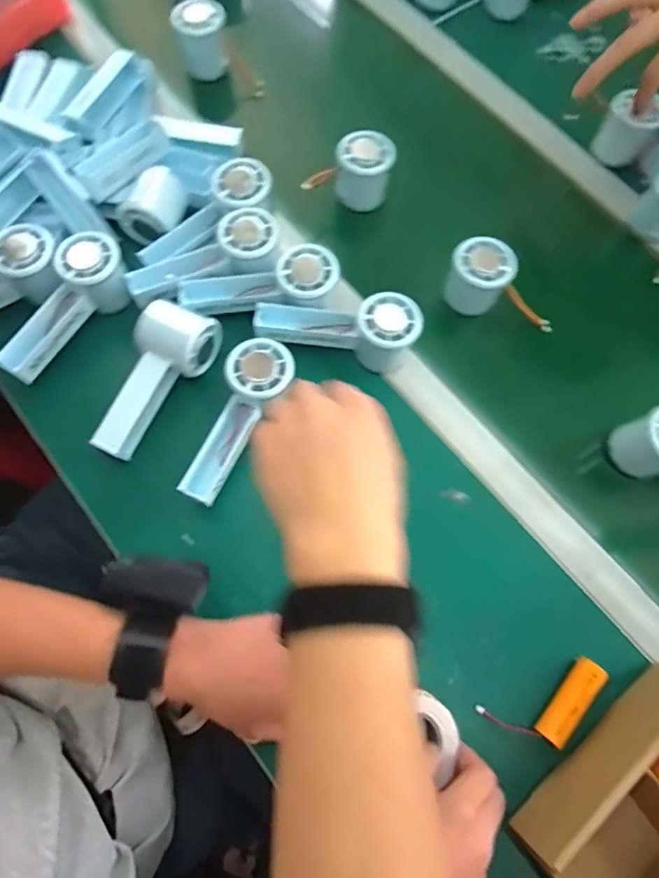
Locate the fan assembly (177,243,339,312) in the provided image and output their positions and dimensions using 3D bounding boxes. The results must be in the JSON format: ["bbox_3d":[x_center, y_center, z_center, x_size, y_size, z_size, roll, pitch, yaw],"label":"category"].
[{"bbox_3d":[-0.069,-0.151,0.479,0.150,0.046,0.056,-3,74,-3],"label":"fan assembly"}]

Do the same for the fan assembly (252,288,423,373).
[{"bbox_3d":[0.008,-0.111,0.474,0.149,0.056,0.054,11,72,1],"label":"fan assembly"}]

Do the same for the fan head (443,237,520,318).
[{"bbox_3d":[0.151,-0.164,0.502,0.058,0.056,0.054,38,75,9],"label":"fan head"}]

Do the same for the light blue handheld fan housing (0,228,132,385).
[{"bbox_3d":[-0.255,-0.127,0.471,0.061,0.049,0.152,38,75,9],"label":"light blue handheld fan housing"}]

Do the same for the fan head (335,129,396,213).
[{"bbox_3d":[0.037,-0.292,0.539,0.057,0.062,0.046,17,72,3],"label":"fan head"}]

